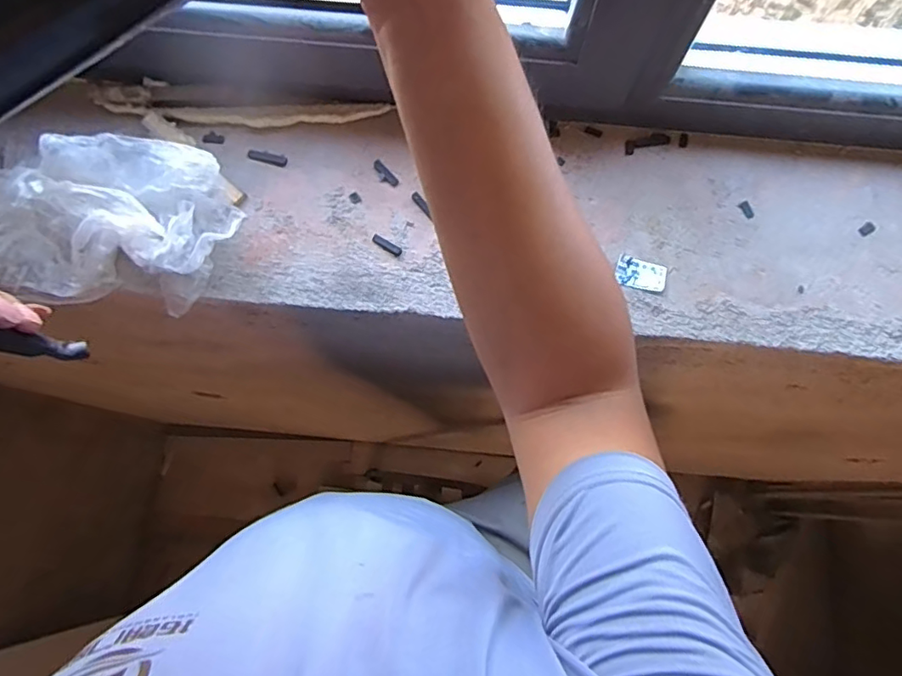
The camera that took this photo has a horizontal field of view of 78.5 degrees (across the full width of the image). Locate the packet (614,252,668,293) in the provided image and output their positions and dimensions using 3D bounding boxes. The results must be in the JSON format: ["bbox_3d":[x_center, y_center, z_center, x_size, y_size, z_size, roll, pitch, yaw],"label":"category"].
[{"bbox_3d":[0.192,-0.064,0.555,0.049,0.004,0.034,19,77,5],"label":"packet"}]

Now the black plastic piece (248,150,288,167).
[{"bbox_3d":[-0.195,-0.192,0.588,0.044,0.005,0.012,14,76,4],"label":"black plastic piece"}]

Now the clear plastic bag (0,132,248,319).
[{"bbox_3d":[-0.311,-0.108,0.515,0.207,0.094,0.152,8,76,2],"label":"clear plastic bag"}]

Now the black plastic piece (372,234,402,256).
[{"bbox_3d":[-0.065,-0.094,0.561,0.033,0.004,0.009,31,78,8],"label":"black plastic piece"}]

